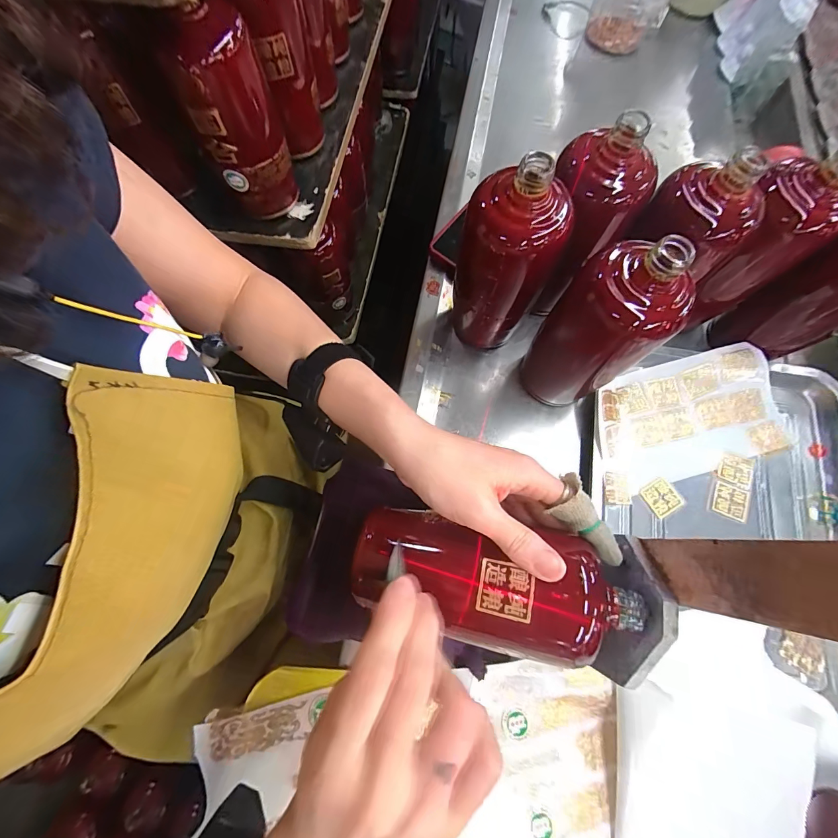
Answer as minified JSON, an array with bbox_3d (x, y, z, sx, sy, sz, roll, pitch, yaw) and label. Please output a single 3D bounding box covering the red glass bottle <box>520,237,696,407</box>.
[{"bbox_3d":[0.154,-0.075,0.322,0.081,0.189,0.062,32,74,10],"label":"red glass bottle"}]

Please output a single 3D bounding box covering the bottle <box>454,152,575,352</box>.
[{"bbox_3d":[0.075,-0.131,0.339,0.081,0.189,0.067,13,72,4],"label":"bottle"}]

